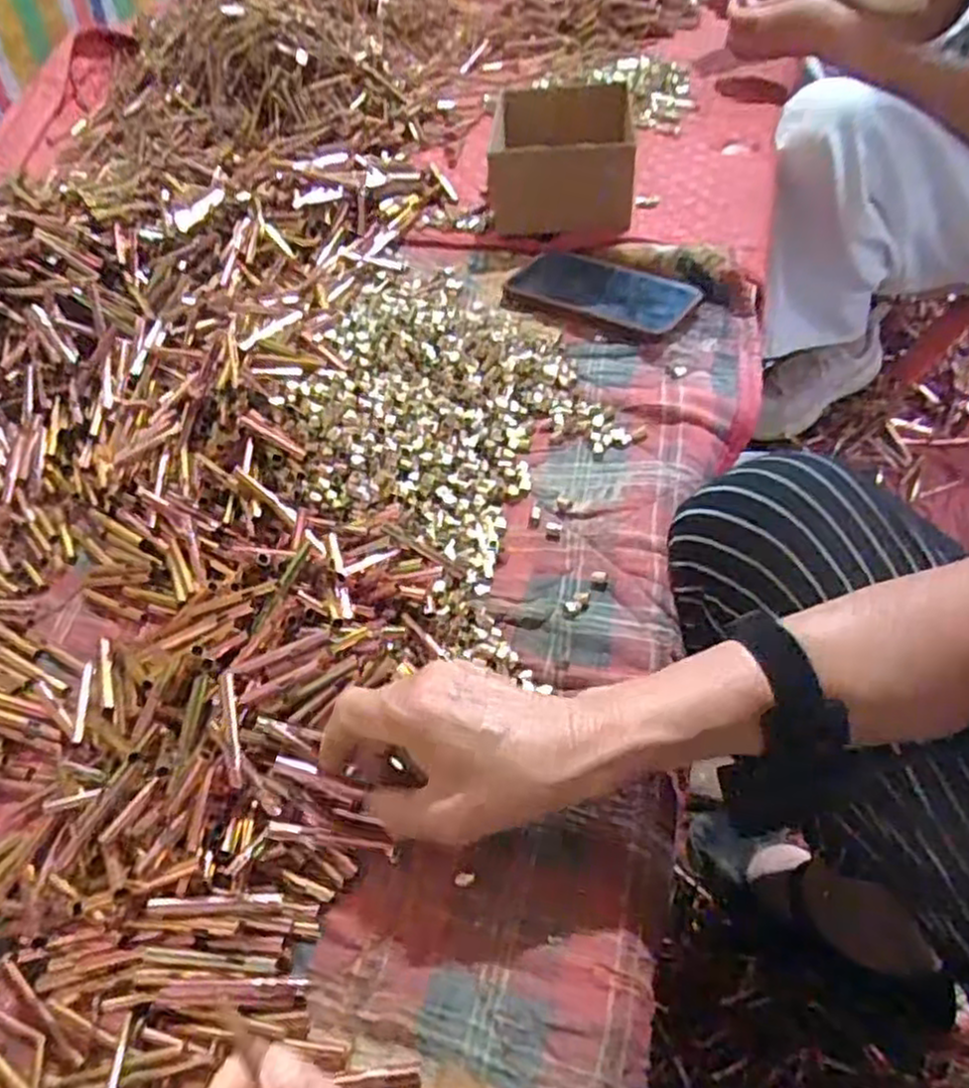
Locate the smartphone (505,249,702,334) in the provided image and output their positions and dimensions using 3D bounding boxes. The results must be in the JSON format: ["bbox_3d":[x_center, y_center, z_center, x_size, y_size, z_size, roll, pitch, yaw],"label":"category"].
[{"bbox_3d":[0.096,-0.215,0.626,0.158,0.014,0.076,28,58,24],"label":"smartphone"}]

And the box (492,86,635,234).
[{"bbox_3d":[0.072,-0.360,0.692,0.123,0.075,0.137,1,51,6],"label":"box"}]

